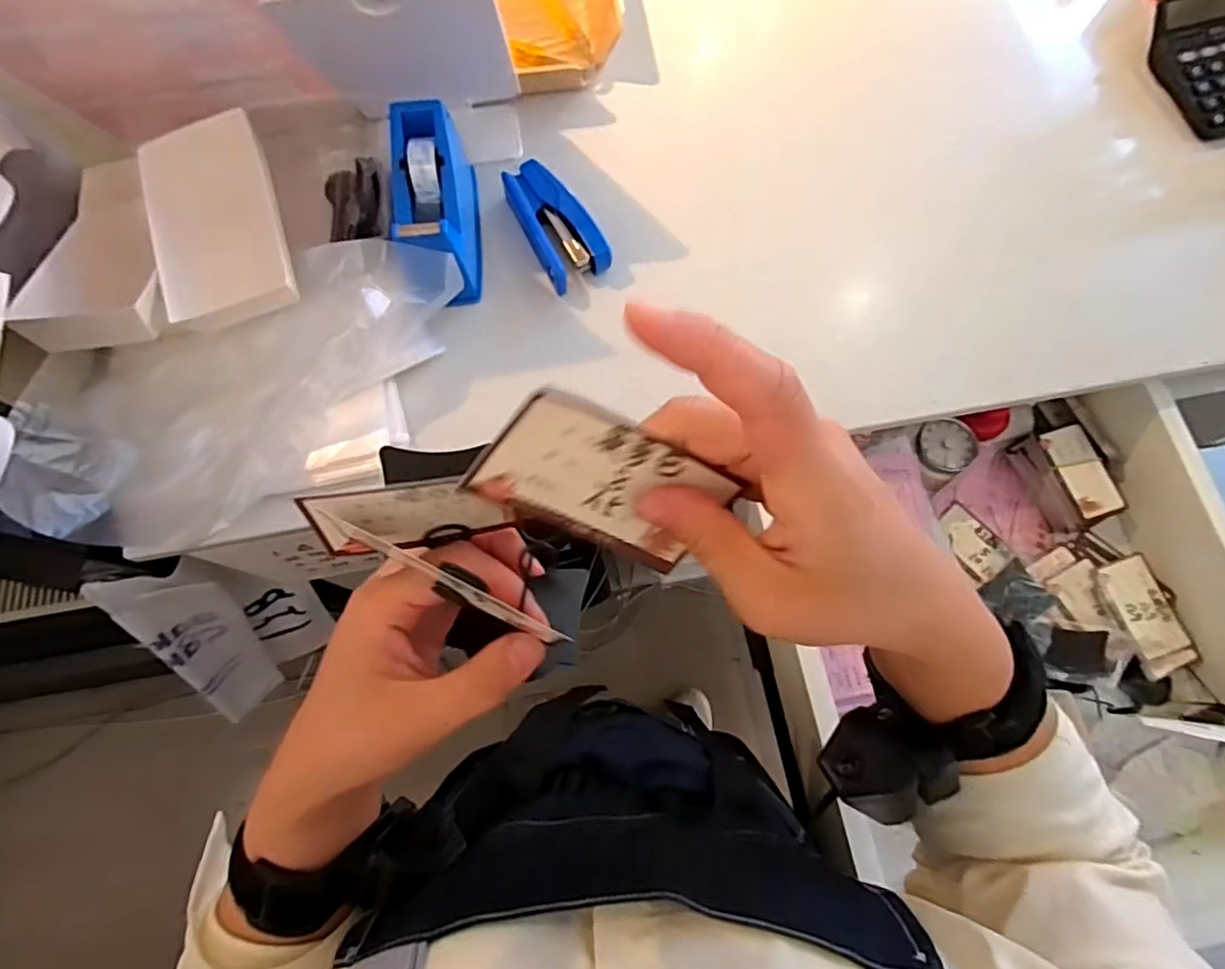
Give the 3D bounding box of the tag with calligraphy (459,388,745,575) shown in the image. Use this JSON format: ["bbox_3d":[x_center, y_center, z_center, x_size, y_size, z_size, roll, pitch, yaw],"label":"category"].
[{"bbox_3d":[-0.001,0.001,0.212,0.086,0.047,0.004,25,32,-31],"label":"tag with calligraphy"}]

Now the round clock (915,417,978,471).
[{"bbox_3d":[0.319,-0.038,0.606,0.050,0.011,0.052,-29,75,-9],"label":"round clock"}]

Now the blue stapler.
[{"bbox_3d":[-0.050,-0.223,0.541,0.051,0.026,0.111,-30,75,-9],"label":"blue stapler"}]

